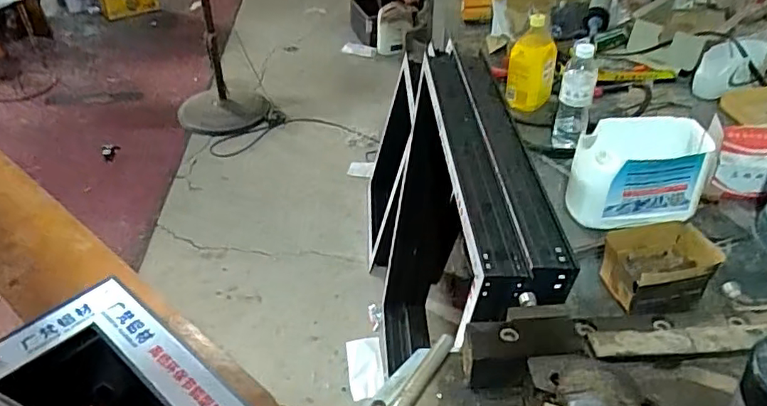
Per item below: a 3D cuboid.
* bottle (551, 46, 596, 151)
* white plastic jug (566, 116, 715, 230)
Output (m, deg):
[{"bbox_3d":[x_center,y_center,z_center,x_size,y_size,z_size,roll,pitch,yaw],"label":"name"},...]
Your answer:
[{"bbox_3d":[0.363,-0.189,1.090,0.062,0.218,0.066,14,41,18],"label":"bottle"},{"bbox_3d":[0.413,-0.051,0.944,0.195,0.141,0.118,-2,38,-1],"label":"white plastic jug"}]

